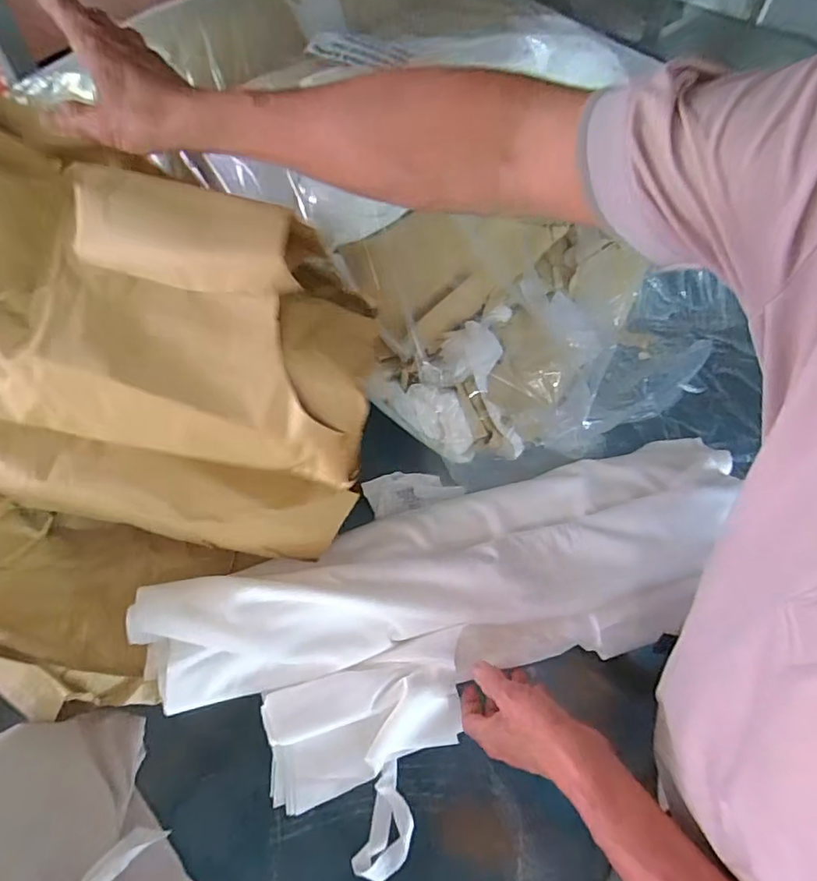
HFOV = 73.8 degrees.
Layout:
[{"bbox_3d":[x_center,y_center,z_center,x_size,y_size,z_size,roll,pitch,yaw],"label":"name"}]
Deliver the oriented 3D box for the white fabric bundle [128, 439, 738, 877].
[{"bbox_3d":[0.083,0.175,0.548,0.631,0.063,0.272,-17,61,-12],"label":"white fabric bundle"}]

